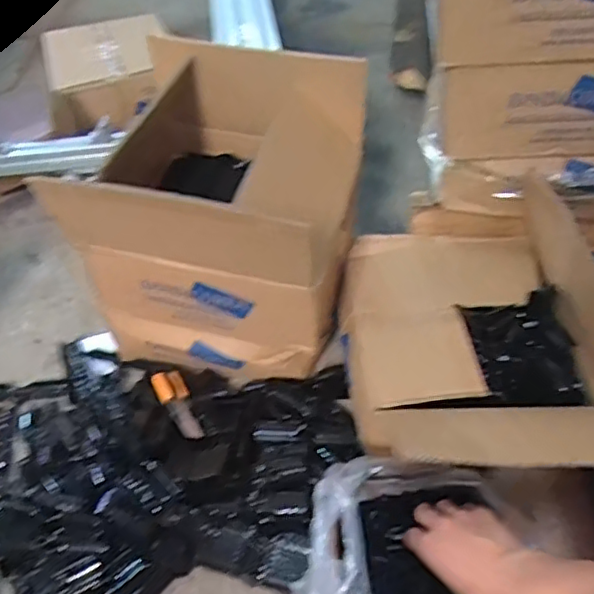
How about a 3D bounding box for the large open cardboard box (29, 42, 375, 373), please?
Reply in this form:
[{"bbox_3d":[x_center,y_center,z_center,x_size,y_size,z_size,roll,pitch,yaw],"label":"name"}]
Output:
[{"bbox_3d":[-0.102,-0.093,0.866,0.328,0.367,0.320,10,47,12],"label":"large open cardboard box"}]

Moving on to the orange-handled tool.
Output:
[{"bbox_3d":[-0.159,0.143,0.838,0.043,0.014,0.157,-22,32,-18],"label":"orange-handled tool"}]

